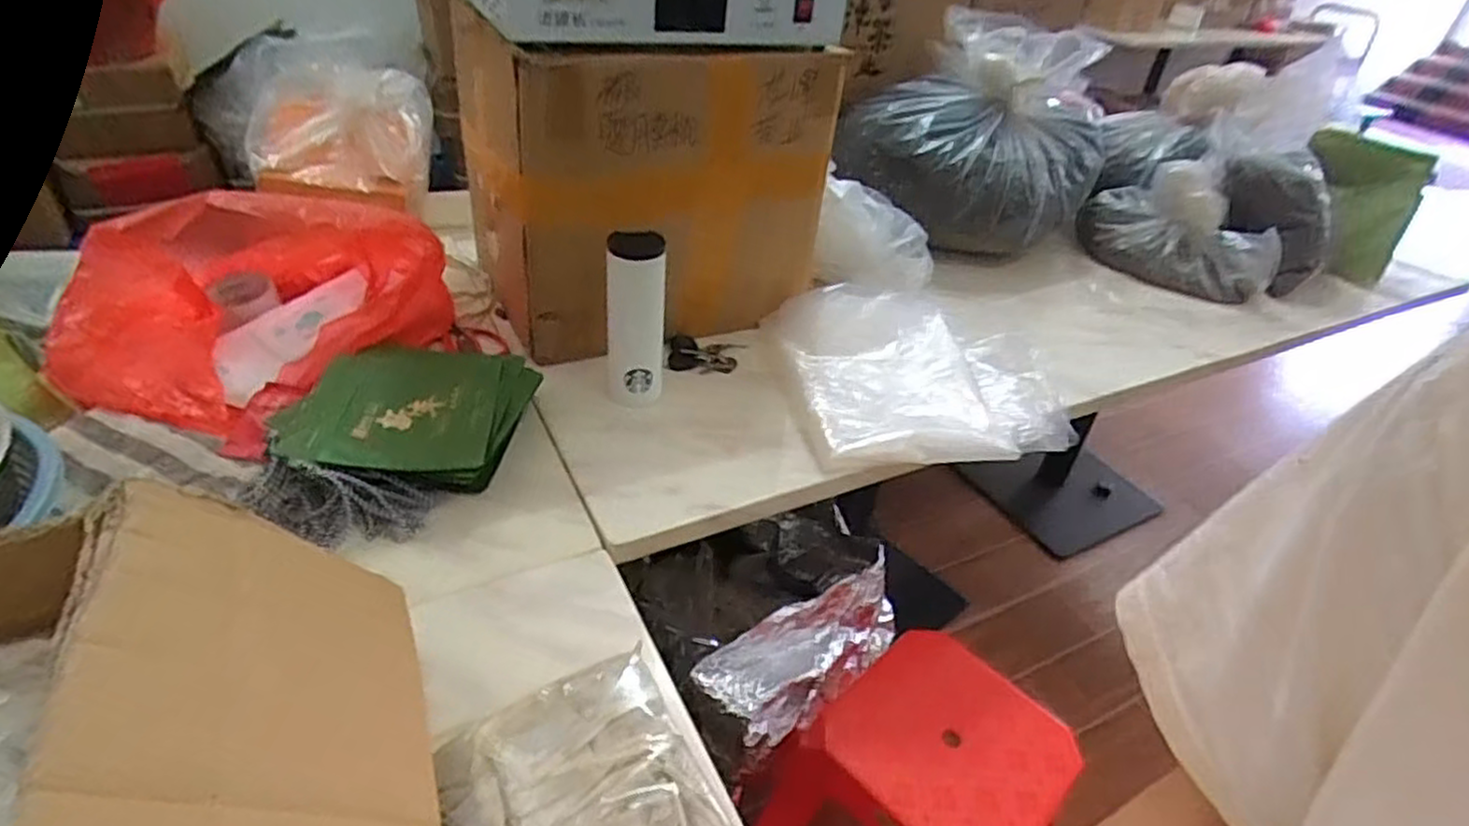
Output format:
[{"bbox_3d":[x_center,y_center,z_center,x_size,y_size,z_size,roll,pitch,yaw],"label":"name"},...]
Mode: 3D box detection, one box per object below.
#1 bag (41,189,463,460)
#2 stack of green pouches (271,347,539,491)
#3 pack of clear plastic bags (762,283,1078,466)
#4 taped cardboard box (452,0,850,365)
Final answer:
[{"bbox_3d":[-0.608,-0.148,0.903,0.355,0.185,0.330,13,38,9],"label":"bag"},{"bbox_3d":[-0.364,-0.012,0.835,0.241,0.037,0.231,6,37,1],"label":"stack of green pouches"},{"bbox_3d":[0.261,-0.065,1.029,0.388,0.052,0.349,-3,38,-11],"label":"pack of clear plastic bags"},{"bbox_3d":[-0.134,-0.344,1.085,0.448,0.401,0.379,-19,44,-28],"label":"taped cardboard box"}]

